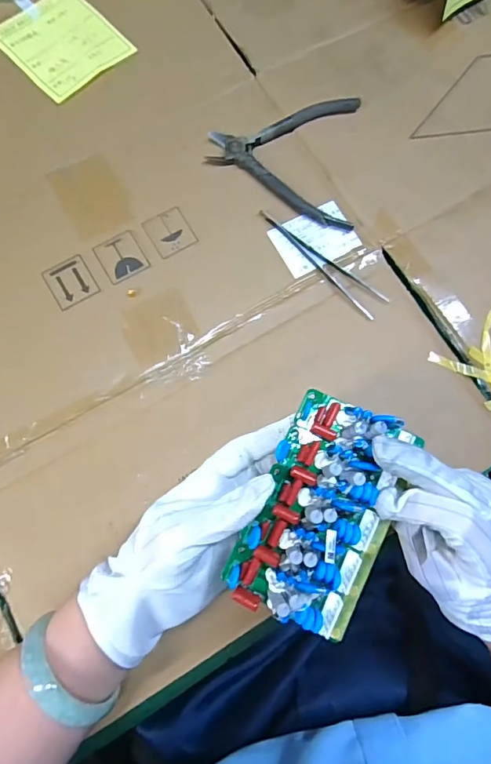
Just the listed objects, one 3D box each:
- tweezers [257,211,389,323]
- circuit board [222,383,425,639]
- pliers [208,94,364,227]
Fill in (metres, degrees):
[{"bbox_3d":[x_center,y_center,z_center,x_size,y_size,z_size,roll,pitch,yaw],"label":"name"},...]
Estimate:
[{"bbox_3d":[0.064,-0.104,0.396,0.133,0.005,0.021,41,79,7],"label":"tweezers"},{"bbox_3d":[0.047,0.077,0.267,0.074,0.035,0.128,25,78,4],"label":"circuit board"},{"bbox_3d":[0.034,-0.207,0.415,0.133,0.011,0.129,7,77,0],"label":"pliers"}]

